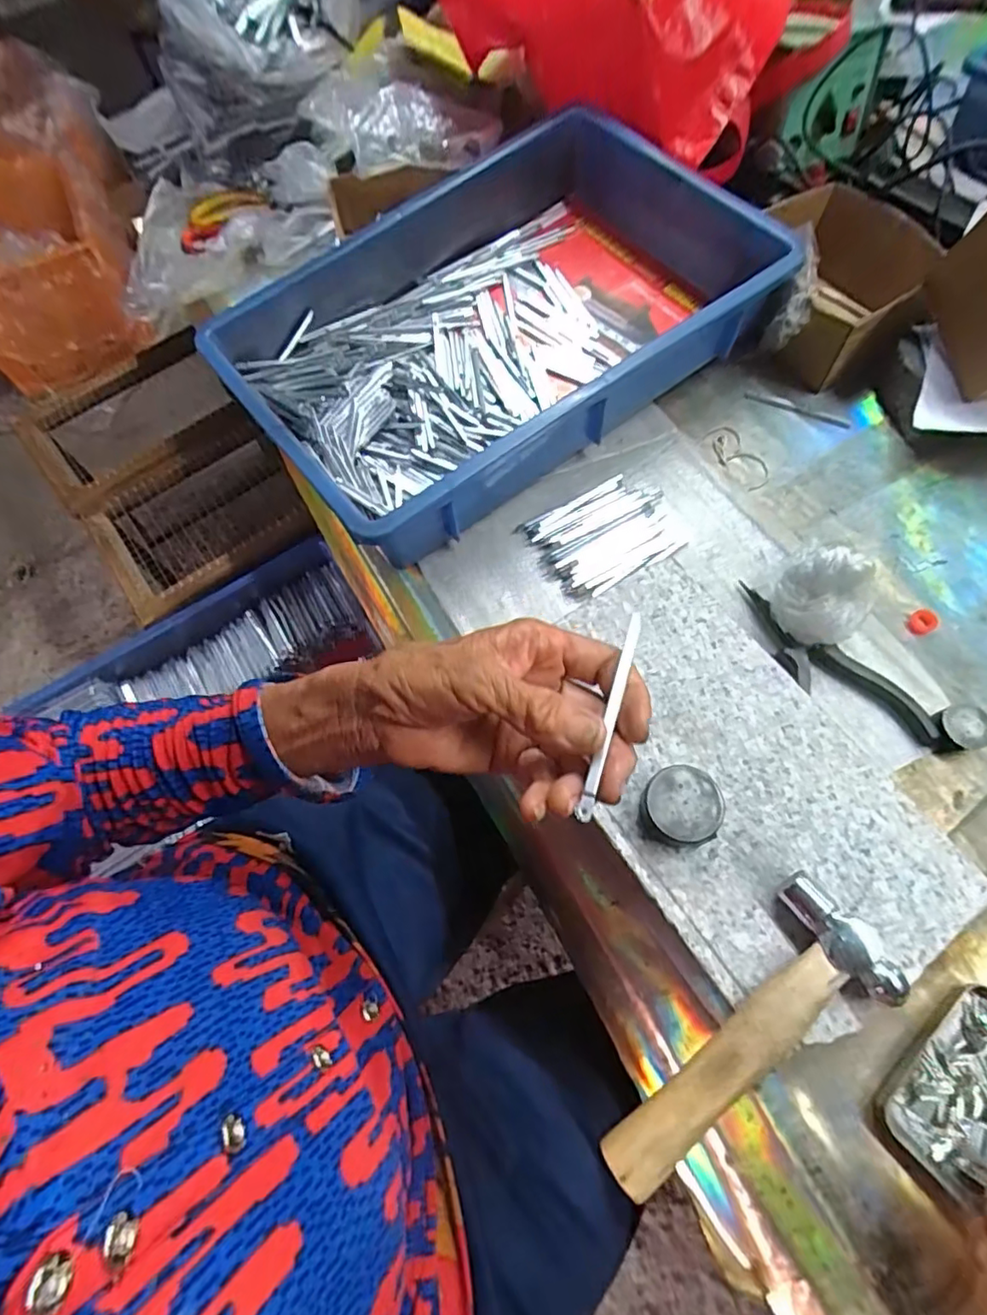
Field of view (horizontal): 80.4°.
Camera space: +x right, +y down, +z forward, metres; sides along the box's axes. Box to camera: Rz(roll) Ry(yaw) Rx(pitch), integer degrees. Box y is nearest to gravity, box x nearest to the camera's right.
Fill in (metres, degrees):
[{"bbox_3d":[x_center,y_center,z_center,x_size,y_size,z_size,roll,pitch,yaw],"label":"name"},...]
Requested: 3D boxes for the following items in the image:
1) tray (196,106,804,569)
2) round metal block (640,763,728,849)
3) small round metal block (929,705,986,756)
[{"bbox_3d":[0.007,-0.303,0.513,0.454,0.088,0.303,-36,68,-11],"label":"tray"},{"bbox_3d":[0.095,0.076,0.297,0.037,0.024,0.037,-17,65,-3],"label":"round metal block"},{"bbox_3d":[0.305,0.048,0.381,0.027,0.018,0.030,11,67,10],"label":"small round metal block"}]

